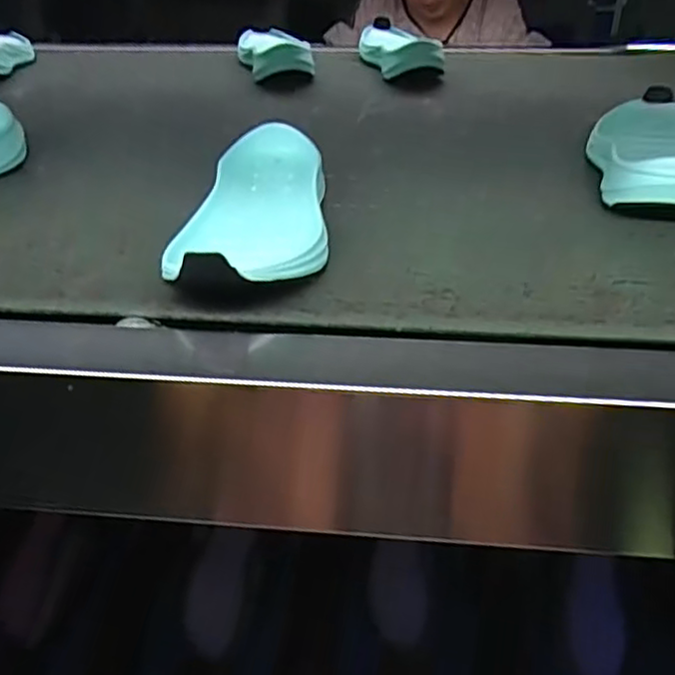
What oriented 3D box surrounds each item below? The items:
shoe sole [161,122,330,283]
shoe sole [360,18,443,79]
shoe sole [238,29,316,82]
[{"bbox_3d":[-0.050,-0.080,0.417,0.087,0.042,0.196,-1,34,-1],"label":"shoe sole"},{"bbox_3d":[0.075,-0.366,0.850,0.074,0.043,0.200,-5,34,-7],"label":"shoe sole"},{"bbox_3d":[-0.083,-0.366,0.856,0.078,0.039,0.192,-8,34,-11],"label":"shoe sole"}]

